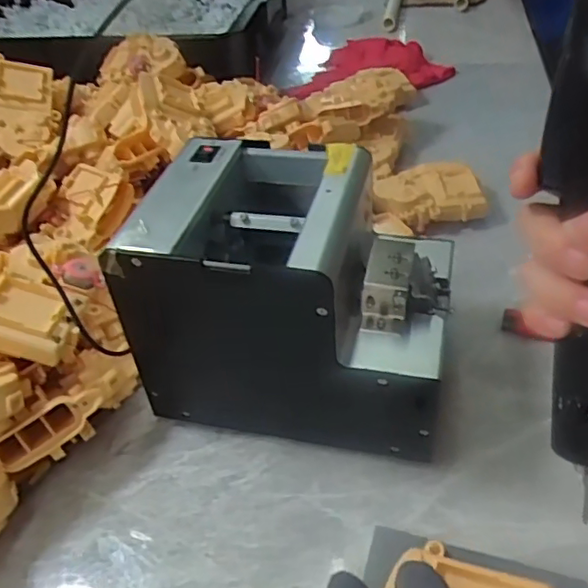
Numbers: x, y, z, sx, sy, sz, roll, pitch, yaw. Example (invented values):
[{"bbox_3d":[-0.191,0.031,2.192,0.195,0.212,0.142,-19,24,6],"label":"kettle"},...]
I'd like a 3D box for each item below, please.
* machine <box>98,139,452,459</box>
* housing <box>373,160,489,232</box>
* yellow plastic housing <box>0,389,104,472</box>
[{"bbox_3d":[0.000,0.006,0.378,0.181,0.147,0.141,8,43,14],"label":"machine"},{"bbox_3d":[0.116,-0.085,0.544,0.093,0.035,0.061,-11,42,-6],"label":"housing"},{"bbox_3d":[-0.146,0.080,0.358,0.067,0.025,0.023,-30,47,-25],"label":"yellow plastic housing"}]

